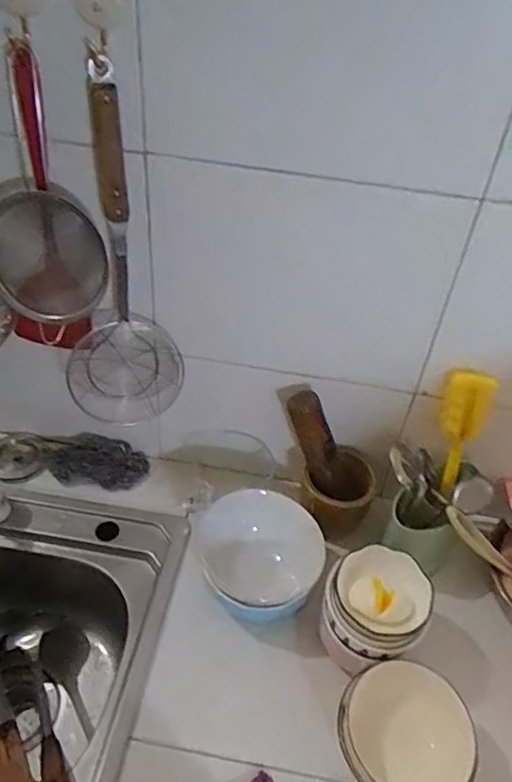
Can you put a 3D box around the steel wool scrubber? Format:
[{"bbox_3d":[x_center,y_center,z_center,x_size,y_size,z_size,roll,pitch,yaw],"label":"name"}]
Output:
[{"bbox_3d":[-0.230,0.104,0.847,0.144,0.031,0.081,4,42,-1],"label":"steel wool scrubber"}]

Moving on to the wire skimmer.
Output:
[{"bbox_3d":[-0.131,-0.114,0.659,0.140,0.471,0.056,2,47,-19],"label":"wire skimmer"}]

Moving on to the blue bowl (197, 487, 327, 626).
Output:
[{"bbox_3d":[0.006,0.200,0.712,0.146,0.081,0.131,9,42,5],"label":"blue bowl"}]

